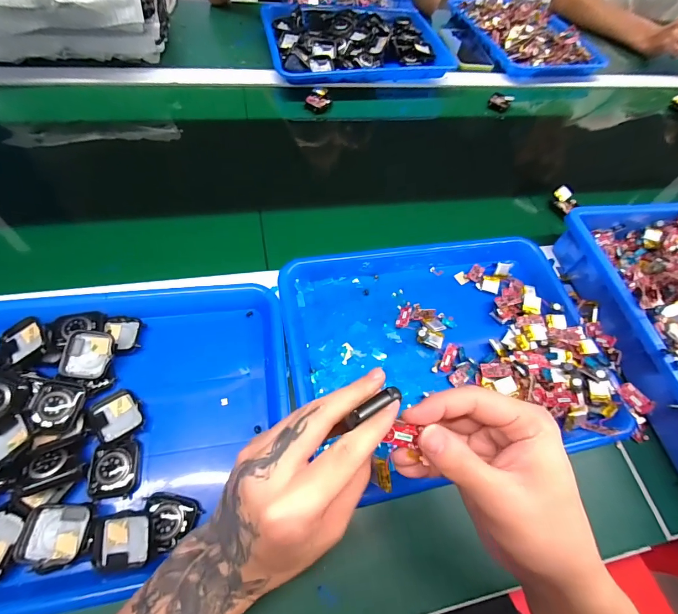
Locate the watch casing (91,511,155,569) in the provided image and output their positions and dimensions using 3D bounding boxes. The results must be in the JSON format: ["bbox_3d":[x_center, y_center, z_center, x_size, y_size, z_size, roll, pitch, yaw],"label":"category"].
[{"bbox_3d":[-0.161,0.176,0.268,0.043,0.014,0.036,-5,60,-7],"label":"watch casing"}]

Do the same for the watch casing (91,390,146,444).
[{"bbox_3d":[-0.196,0.095,0.312,0.037,0.012,0.042,-18,61,-41],"label":"watch casing"}]

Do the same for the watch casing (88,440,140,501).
[{"bbox_3d":[-0.186,0.135,0.294,0.036,0.014,0.042,-7,60,-9],"label":"watch casing"}]

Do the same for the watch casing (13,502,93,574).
[{"bbox_3d":[-0.209,0.170,0.263,0.046,0.015,0.042,-1,59,-5],"label":"watch casing"}]

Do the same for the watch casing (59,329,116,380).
[{"bbox_3d":[-0.232,0.044,0.328,0.038,0.012,0.044,12,69,-22],"label":"watch casing"}]

